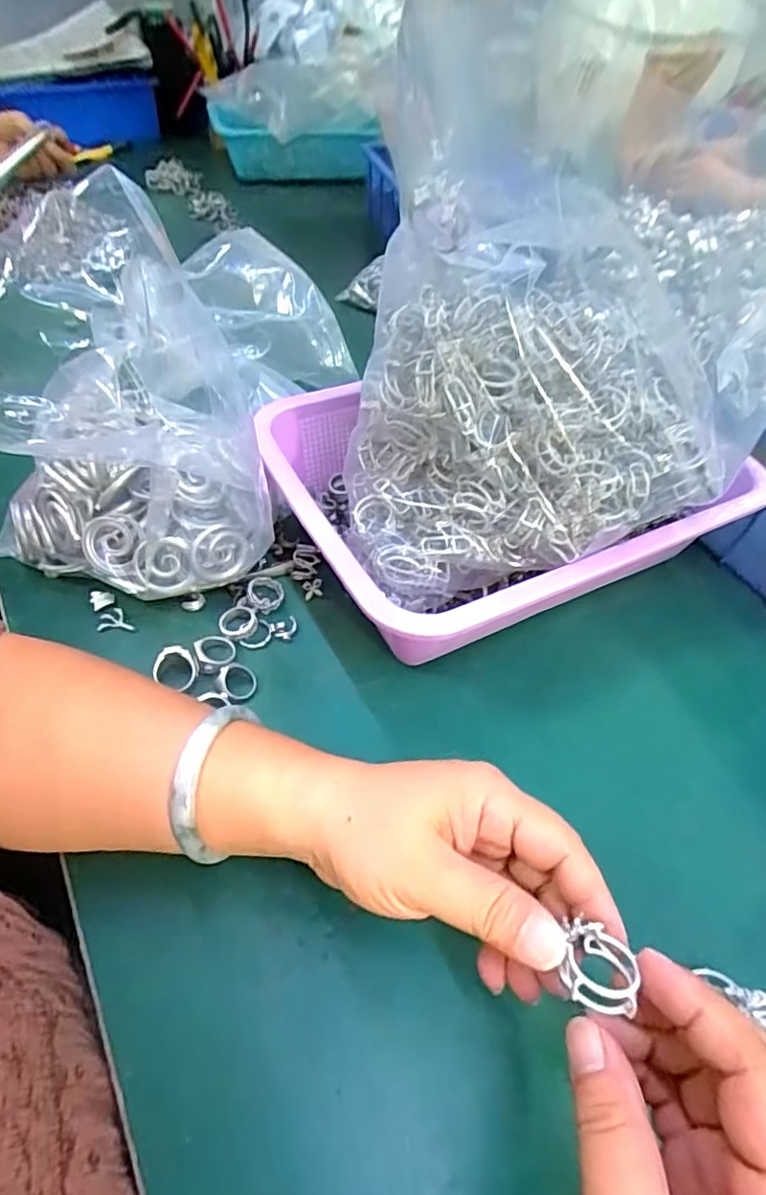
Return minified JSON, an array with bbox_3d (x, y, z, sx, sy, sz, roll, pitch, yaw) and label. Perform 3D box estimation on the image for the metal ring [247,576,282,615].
[{"bbox_3d":[-0.077,-0.001,0.386,0.023,0.009,0.025,3,48,-3],"label":"metal ring"}]

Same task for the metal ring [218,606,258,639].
[{"bbox_3d":[-0.091,0.016,0.371,0.024,0.006,0.025,3,48,-3],"label":"metal ring"}]

